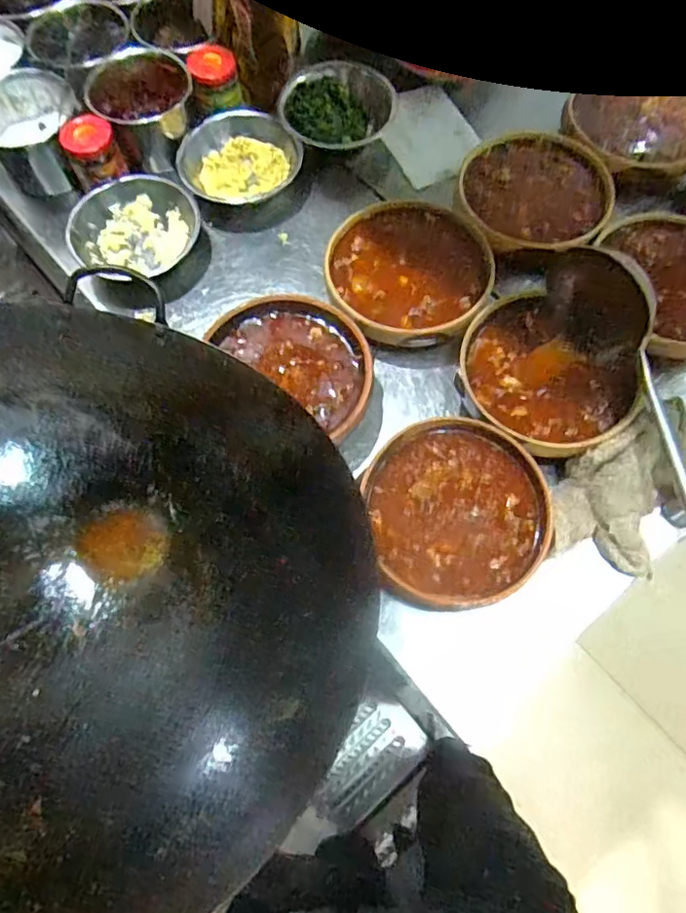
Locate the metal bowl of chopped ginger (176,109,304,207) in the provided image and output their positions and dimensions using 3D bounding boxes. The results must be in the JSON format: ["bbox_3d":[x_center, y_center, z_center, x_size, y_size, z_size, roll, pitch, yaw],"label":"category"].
[{"bbox_3d":[-0.144,-0.417,0.839,0.168,0.063,0.110,-14,69,-5],"label":"metal bowl of chopped ginger"}]

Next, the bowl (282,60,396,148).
[{"bbox_3d":[-0.010,-0.498,0.861,0.161,0.058,0.128,-24,70,-8],"label":"bowl"}]

